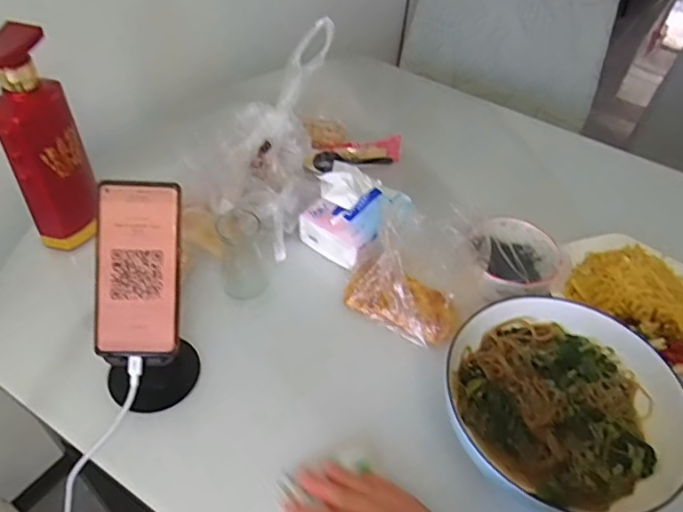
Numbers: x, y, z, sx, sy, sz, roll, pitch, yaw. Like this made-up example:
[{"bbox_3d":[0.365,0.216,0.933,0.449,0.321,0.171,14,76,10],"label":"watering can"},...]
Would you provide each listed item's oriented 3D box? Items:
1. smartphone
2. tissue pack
[{"bbox_3d":[-0.188,0.012,0.505,0.077,0.010,0.158,2,92,-4],"label":"smartphone"},{"bbox_3d":[0.019,-0.061,0.719,0.119,0.076,0.127,32,53,22],"label":"tissue pack"}]

